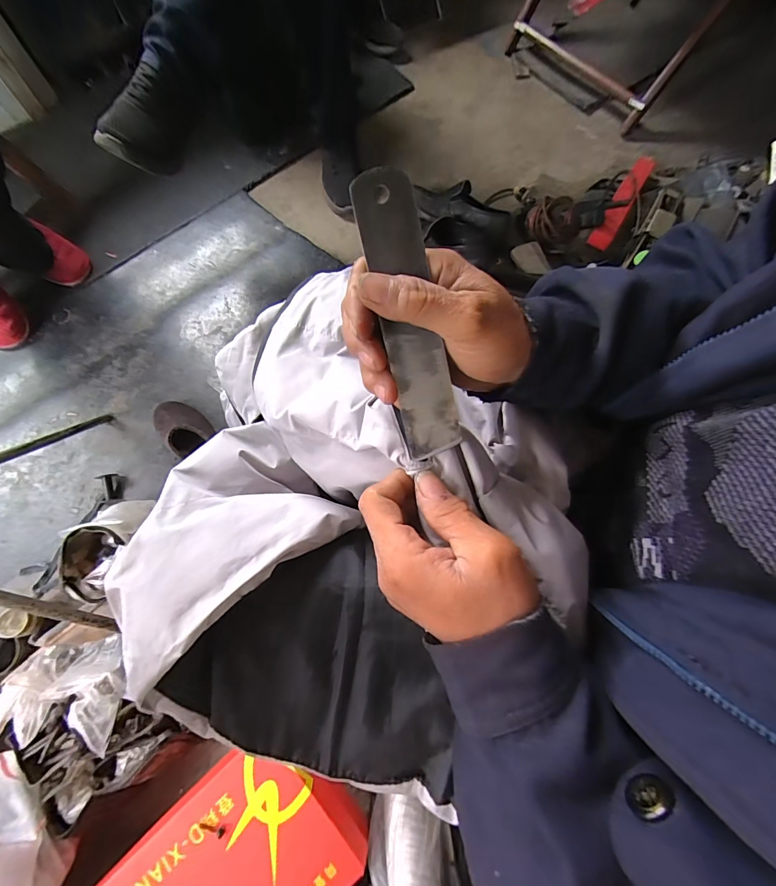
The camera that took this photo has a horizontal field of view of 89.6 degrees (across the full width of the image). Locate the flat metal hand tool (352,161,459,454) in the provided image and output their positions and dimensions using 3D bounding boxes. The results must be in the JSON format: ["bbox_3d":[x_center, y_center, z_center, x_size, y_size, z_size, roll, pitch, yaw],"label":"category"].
[{"bbox_3d":[0.013,-0.069,0.226,0.034,0.008,0.155,-15,105,-7],"label":"flat metal hand tool"}]

